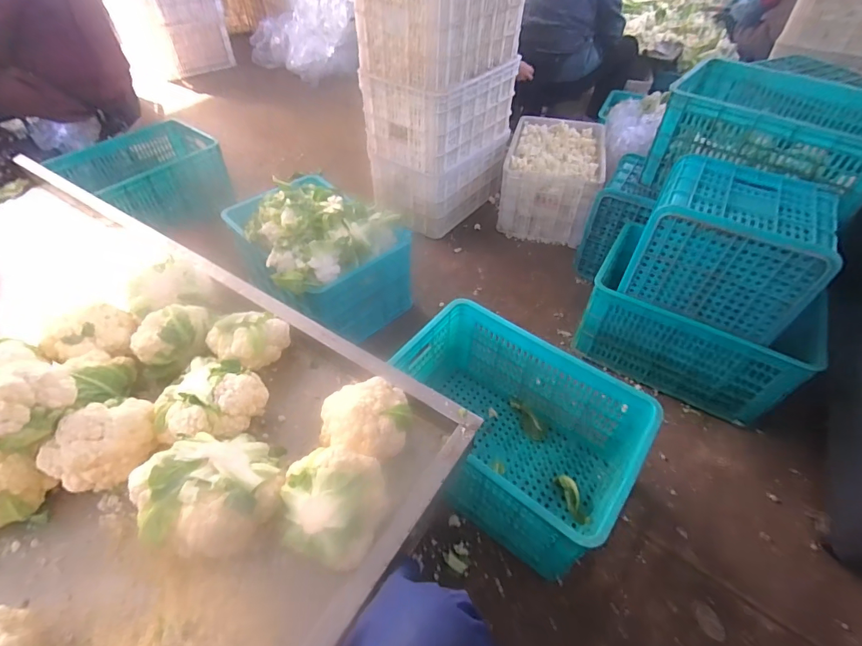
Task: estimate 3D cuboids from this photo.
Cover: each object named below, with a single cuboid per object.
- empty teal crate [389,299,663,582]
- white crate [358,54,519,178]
[{"bbox_3d":[0.169,0.239,0.986,0.521,0.272,0.365,29,54,23],"label":"empty teal crate"},{"bbox_3d":[0.037,-0.790,1.570,0.325,0.258,0.467,32,55,25],"label":"white crate"}]

